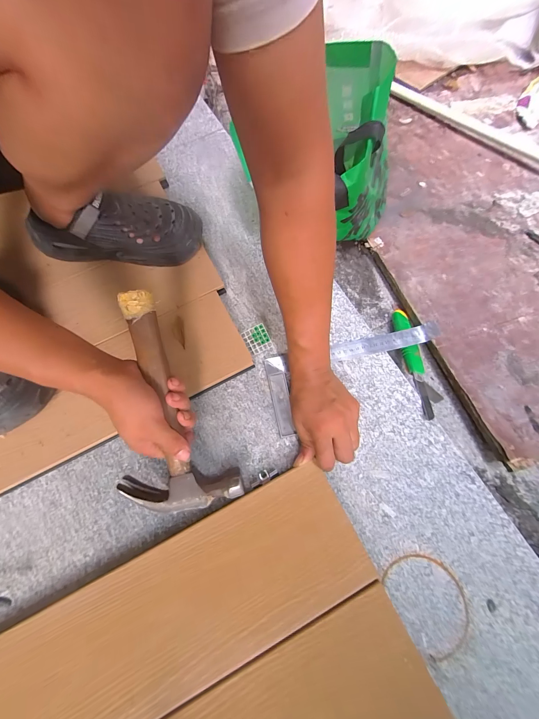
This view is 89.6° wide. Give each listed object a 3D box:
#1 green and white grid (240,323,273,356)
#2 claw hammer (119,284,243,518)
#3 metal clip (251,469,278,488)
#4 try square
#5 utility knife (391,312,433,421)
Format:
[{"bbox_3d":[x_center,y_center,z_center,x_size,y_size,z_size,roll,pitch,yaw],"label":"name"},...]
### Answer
[{"bbox_3d":[-0.020,-0.031,0.425,0.039,0.008,0.040,-26,92,16],"label":"green and white grid"},{"bbox_3d":[-0.133,0.055,0.333,0.136,0.023,0.273,-14,95,-5],"label":"claw hammer"},{"bbox_3d":[-0.008,0.160,0.371,0.039,0.011,0.014,-25,71,-6],"label":"metal clip"},{"bbox_3d":[0.136,0.025,0.412,0.275,0.022,0.120,-12,70,-1],"label":"try square"},{"bbox_3d":[0.234,-0.006,0.446,0.028,0.021,0.215,4,54,2],"label":"utility knife"}]

